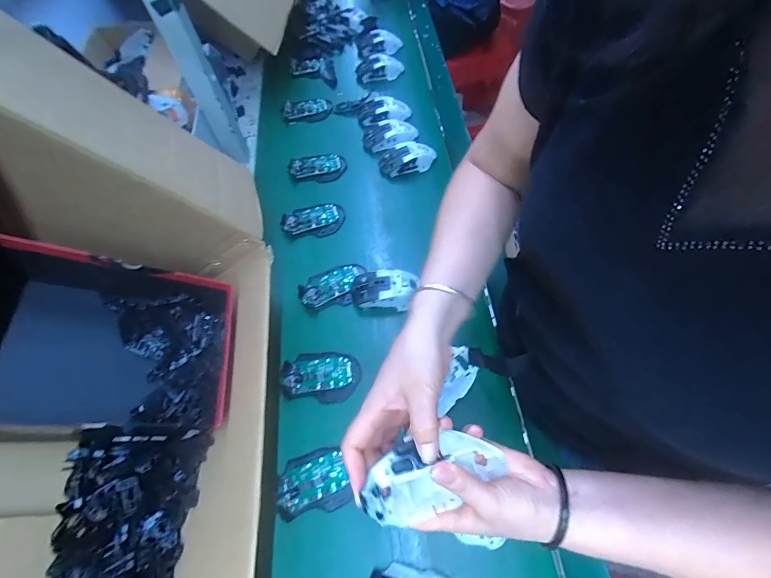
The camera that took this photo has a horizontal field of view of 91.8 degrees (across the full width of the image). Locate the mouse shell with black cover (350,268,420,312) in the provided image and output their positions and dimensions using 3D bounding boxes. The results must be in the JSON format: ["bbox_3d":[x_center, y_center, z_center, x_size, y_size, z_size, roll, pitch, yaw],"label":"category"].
[{"bbox_3d":[-0.002,-0.003,0.601,0.110,0.034,0.068,-3,59,3],"label":"mouse shell with black cover"}]

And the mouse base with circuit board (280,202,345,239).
[{"bbox_3d":[-0.133,-0.128,0.691,0.112,0.014,0.071,-16,62,-8],"label":"mouse base with circuit board"}]

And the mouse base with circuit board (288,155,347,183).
[{"bbox_3d":[-0.137,-0.245,0.760,0.113,0.017,0.067,-8,61,-4],"label":"mouse base with circuit board"}]

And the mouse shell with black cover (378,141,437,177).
[{"bbox_3d":[0.043,-0.263,0.747,0.116,0.039,0.077,-11,59,-2],"label":"mouse shell with black cover"}]

